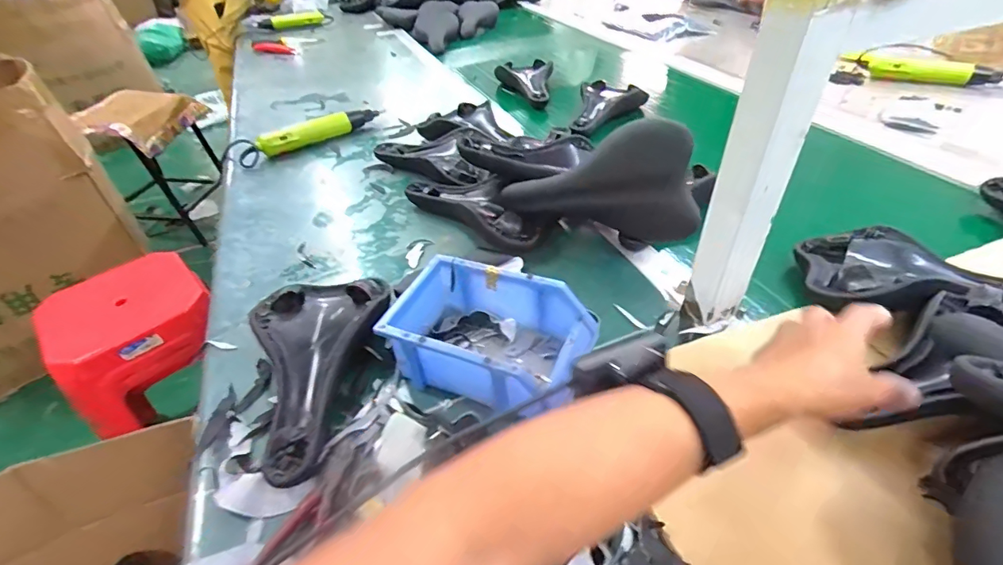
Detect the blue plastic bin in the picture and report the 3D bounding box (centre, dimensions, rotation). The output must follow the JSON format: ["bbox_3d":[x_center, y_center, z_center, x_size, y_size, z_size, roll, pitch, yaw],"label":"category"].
[{"bbox_3d":[-0.013,0.052,0.461,0.170,0.076,0.117,16,45,21],"label":"blue plastic bin"}]

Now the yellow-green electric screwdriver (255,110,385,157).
[{"bbox_3d":[-0.352,-0.299,0.928,0.249,0.051,0.035,-32,49,-28],"label":"yellow-green electric screwdriver"}]

